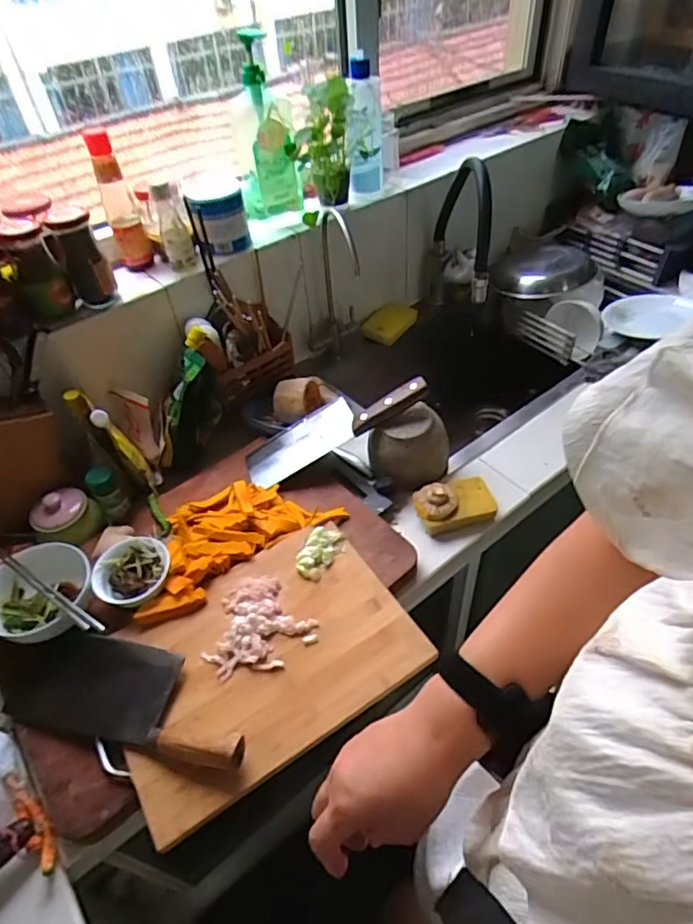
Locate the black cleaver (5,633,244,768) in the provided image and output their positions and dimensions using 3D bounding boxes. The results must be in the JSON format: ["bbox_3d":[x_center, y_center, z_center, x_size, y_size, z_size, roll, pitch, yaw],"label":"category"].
[{"bbox_3d":[-0.246,0.248,0.606,0.310,0.034,0.102,8,48,13],"label":"black cleaver"}]

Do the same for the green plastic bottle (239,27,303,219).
[{"bbox_3d":[-0.133,-0.520,0.869,0.093,0.250,0.054,-9,46,-4],"label":"green plastic bottle"}]

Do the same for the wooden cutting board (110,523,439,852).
[{"bbox_3d":[-0.096,0.220,0.642,0.328,0.031,0.245,-26,50,-19],"label":"wooden cutting board"}]

